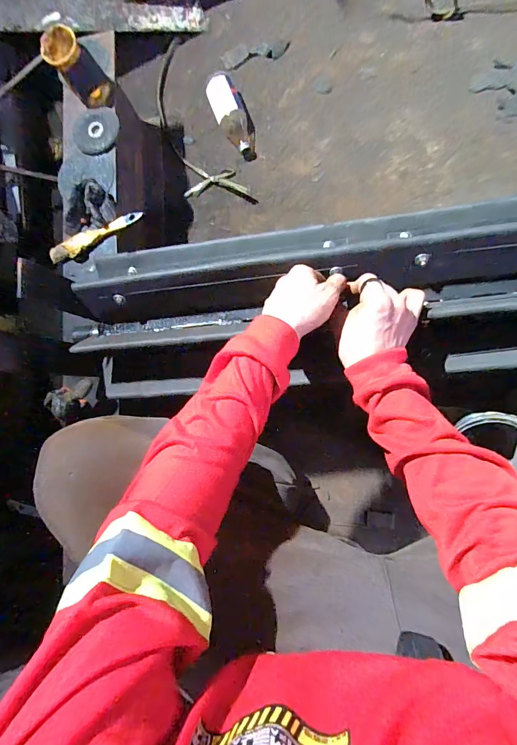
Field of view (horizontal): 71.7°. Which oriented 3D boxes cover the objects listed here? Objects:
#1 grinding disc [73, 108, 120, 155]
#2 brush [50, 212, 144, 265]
[{"bbox_3d":[-0.280,-0.422,0.618,0.081,0.015,0.088,-1,85,9],"label":"grinding disc"},{"bbox_3d":[-0.272,-0.228,0.593,0.167,0.016,0.033,-28,81,5],"label":"brush"}]

